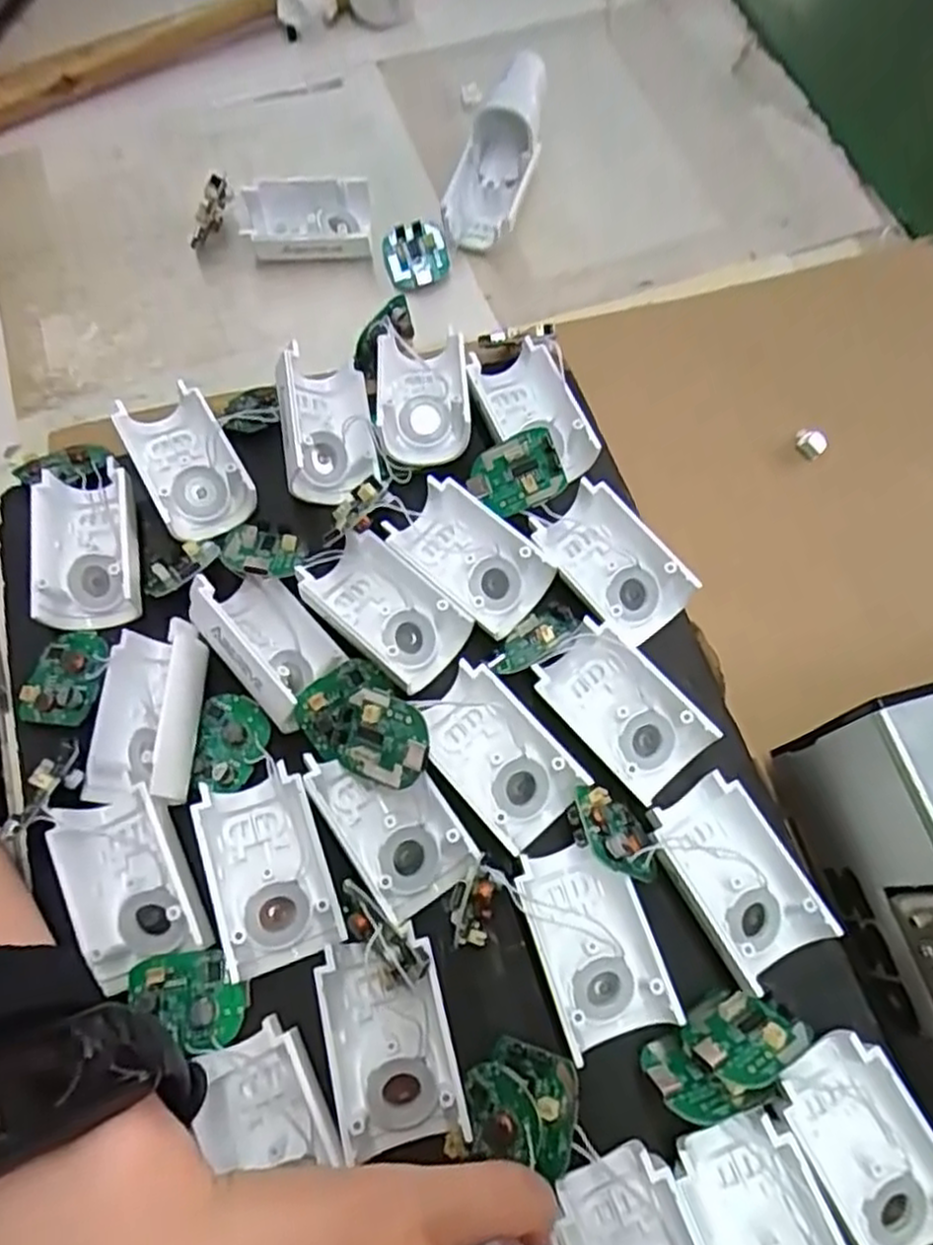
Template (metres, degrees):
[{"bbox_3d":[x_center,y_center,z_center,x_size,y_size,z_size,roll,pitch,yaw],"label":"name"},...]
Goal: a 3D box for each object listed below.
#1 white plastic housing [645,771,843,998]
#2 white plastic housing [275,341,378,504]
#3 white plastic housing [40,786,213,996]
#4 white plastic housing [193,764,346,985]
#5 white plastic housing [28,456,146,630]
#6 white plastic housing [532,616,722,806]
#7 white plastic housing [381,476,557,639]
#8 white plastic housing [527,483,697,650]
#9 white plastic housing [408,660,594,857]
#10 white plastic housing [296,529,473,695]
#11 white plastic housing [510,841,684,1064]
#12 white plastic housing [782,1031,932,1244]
[{"bbox_3d":[0.085,0.082,0.236,0.037,0.022,0.058,-32,73,-12],"label":"white plastic housing"},{"bbox_3d":[-0.054,-0.078,0.286,0.032,0.028,0.055,-9,70,-4],"label":"white plastic housing"},{"bbox_3d":[-0.106,0.080,0.229,0.034,0.015,0.054,-22,71,-9],"label":"white plastic housing"},{"bbox_3d":[-0.062,0.076,0.231,0.034,0.019,0.056,-18,71,-7],"label":"white plastic housing"},{"bbox_3d":[-0.140,-0.027,0.272,0.039,0.017,0.056,-11,70,-5],"label":"white plastic housing"},{"bbox_3d":[0.053,0.030,0.253,0.031,0.021,0.055,-43,76,-15],"label":"white plastic housing"},{"bbox_3d":[0.001,-0.023,0.271,0.057,0.015,0.035,41,74,13],"label":"white plastic housing"},{"bbox_3d":[0.053,-0.023,0.270,0.034,0.015,0.056,-39,75,-14],"label":"white plastic housing"},{"bbox_3d":[0.010,0.044,0.247,0.035,0.016,0.057,-37,74,-13],"label":"white plastic housing"},{"bbox_3d":[-0.028,-0.006,0.263,0.055,0.014,0.035,43,75,14],"label":"white plastic housing"},{"bbox_3d":[0.040,0.098,0.228,0.037,0.018,0.057,-17,71,-7],"label":"white plastic housing"},{"bbox_3d":[0.114,0.150,0.208,0.034,0.016,0.056,-27,72,-10],"label":"white plastic housing"}]

